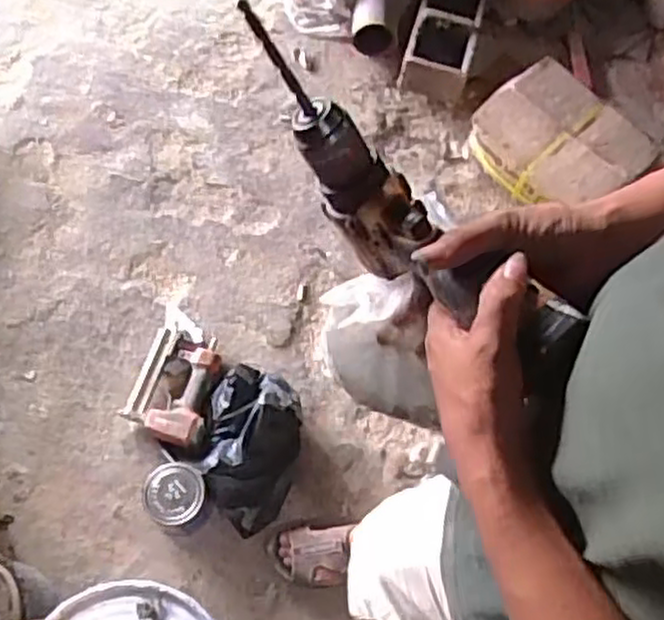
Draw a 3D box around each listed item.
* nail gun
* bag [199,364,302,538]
[{"bbox_3d":[-0.309,0.129,1.508,0.182,0.069,0.285,18,68,7],"label":"nail gun"},{"bbox_3d":[-0.158,0.255,1.432,0.184,0.105,0.331,4,67,1],"label":"bag"}]

